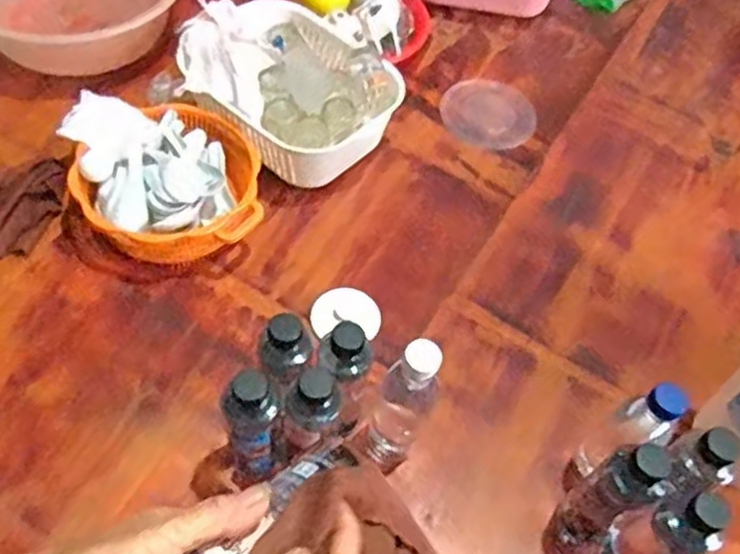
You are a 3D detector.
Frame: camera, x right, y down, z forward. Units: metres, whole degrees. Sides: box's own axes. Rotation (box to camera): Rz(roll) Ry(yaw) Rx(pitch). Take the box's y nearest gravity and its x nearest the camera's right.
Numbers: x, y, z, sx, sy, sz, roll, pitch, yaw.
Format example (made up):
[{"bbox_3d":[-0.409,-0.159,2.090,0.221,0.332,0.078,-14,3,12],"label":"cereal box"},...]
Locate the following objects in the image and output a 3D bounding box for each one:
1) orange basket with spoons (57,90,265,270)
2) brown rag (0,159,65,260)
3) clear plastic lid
[{"bbox_3d":[-0.257,-0.118,0.910,0.235,0.094,0.210,-2,54,-7],"label":"orange basket with spoons"},{"bbox_3d":[-0.447,-0.076,0.889,0.164,0.039,0.111,-25,60,-21],"label":"brown rag"},{"bbox_3d":[0.182,-0.253,1.122,0.140,0.007,0.147,3,54,-4],"label":"clear plastic lid"}]

